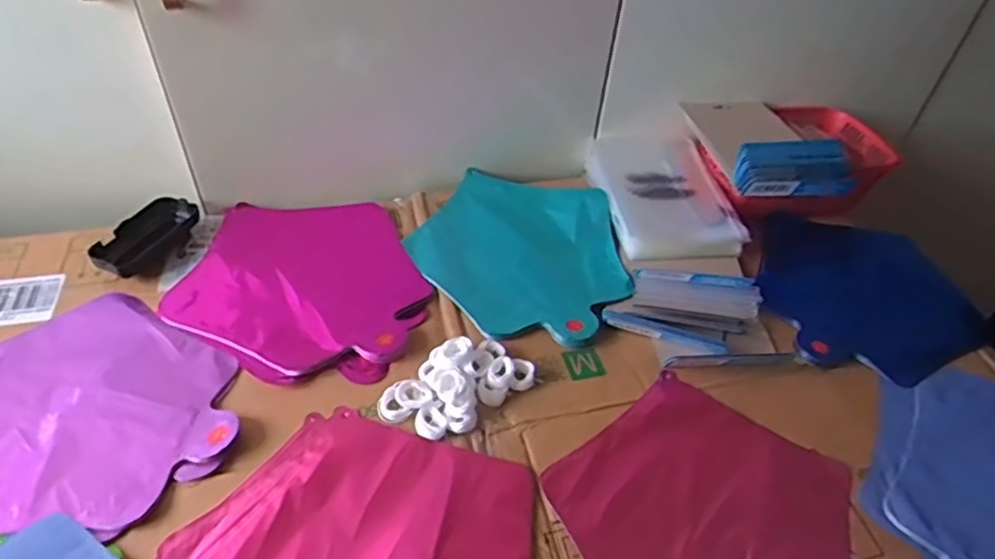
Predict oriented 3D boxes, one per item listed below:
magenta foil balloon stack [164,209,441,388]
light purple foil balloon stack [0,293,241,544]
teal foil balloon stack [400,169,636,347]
[{"bbox_3d":[-0.182,-0.003,0.643,0.224,0.015,0.227,10,45,3],"label":"magenta foil balloon stack"},{"bbox_3d":[-0.333,0.098,0.522,0.225,0.012,0.223,-11,48,-18],"label":"light purple foil balloon stack"},{"bbox_3d":[0.029,-0.037,0.688,0.218,0.014,0.221,26,48,18],"label":"teal foil balloon stack"}]

